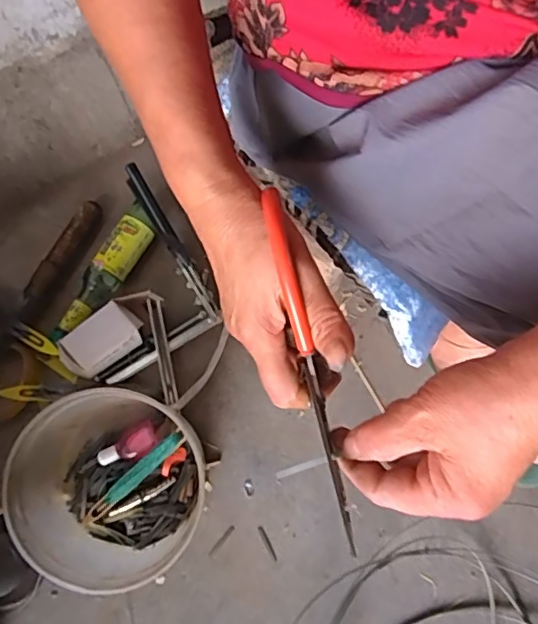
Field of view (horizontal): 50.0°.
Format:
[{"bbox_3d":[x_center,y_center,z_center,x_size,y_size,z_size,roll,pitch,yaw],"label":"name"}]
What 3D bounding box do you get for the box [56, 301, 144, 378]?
[{"bbox_3d":[-0.167,0.028,0.584,0.080,0.043,0.045,-43,78,-9],"label":"box"}]

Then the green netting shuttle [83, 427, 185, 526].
[{"bbox_3d":[-0.131,0.158,0.550,0.137,0.020,0.019,-44,77,11],"label":"green netting shuttle"}]

